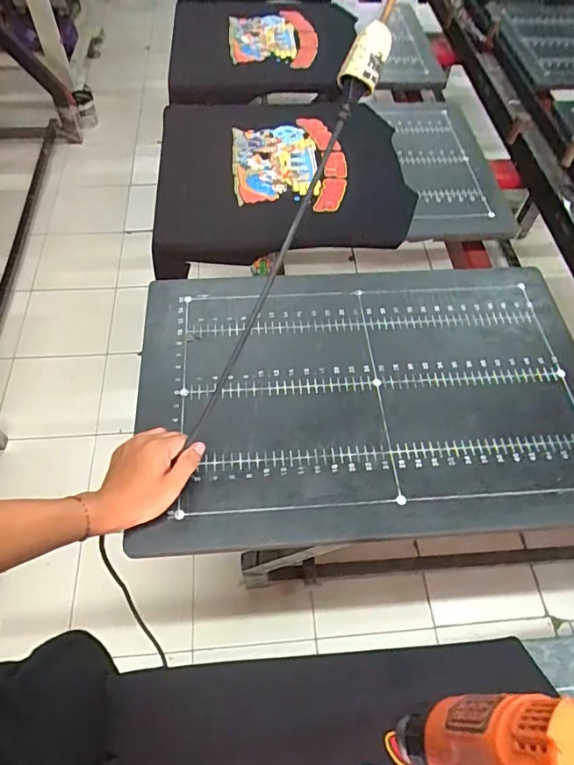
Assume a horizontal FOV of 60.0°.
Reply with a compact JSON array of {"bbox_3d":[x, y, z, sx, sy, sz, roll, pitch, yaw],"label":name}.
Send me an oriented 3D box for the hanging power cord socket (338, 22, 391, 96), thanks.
[{"bbox_3d":[0.081,-0.342,0.521,0.039,0.041,0.065,19,92,-33],"label":"hanging power cord socket"}]

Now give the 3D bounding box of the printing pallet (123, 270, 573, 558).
[{"bbox_3d":[0.109,0.005,0.645,0.577,0.021,0.387,-2,58,-4],"label":"printing pallet"}]

